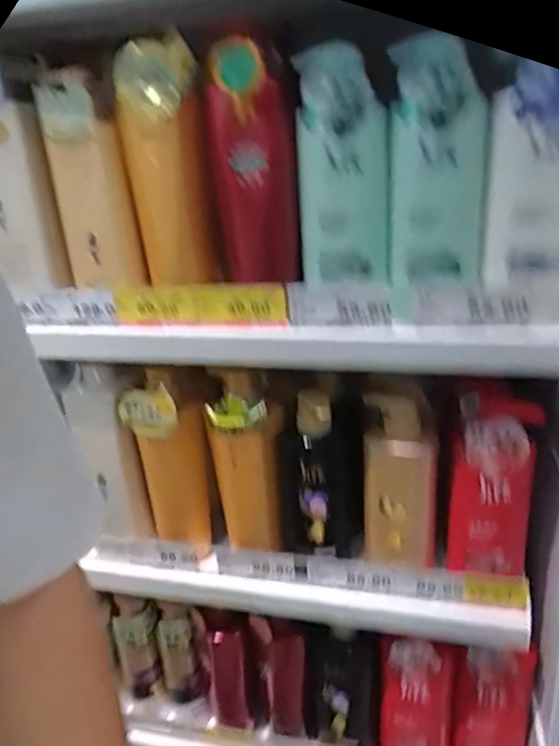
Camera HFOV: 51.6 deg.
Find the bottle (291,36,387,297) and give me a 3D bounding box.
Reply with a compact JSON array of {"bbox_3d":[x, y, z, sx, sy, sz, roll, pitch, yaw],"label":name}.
[{"bbox_3d":[0.052,-0.169,0.492,0.077,0.185,0.054,-1,21,7],"label":"bottle"}]

